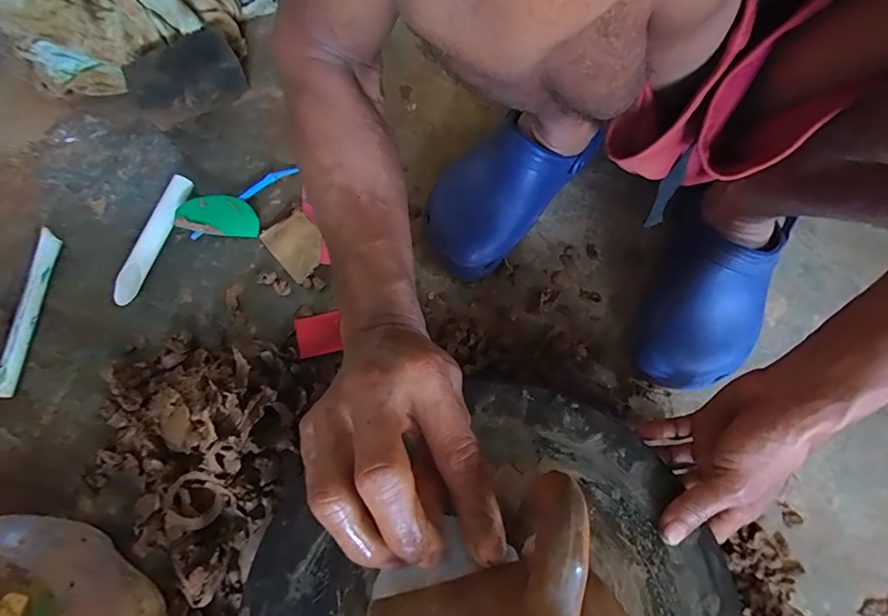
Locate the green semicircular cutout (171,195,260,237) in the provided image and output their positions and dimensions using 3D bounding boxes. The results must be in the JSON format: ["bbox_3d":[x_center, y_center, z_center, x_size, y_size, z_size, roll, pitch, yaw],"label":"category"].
[{"bbox_3d":[-0.247,-0.104,0.511,0.081,0.011,0.046,2,78,-22],"label":"green semicircular cutout"}]

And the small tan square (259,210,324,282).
[{"bbox_3d":[-0.160,-0.070,0.509,0.053,0.011,0.072,-40,75,-14],"label":"small tan square"}]

